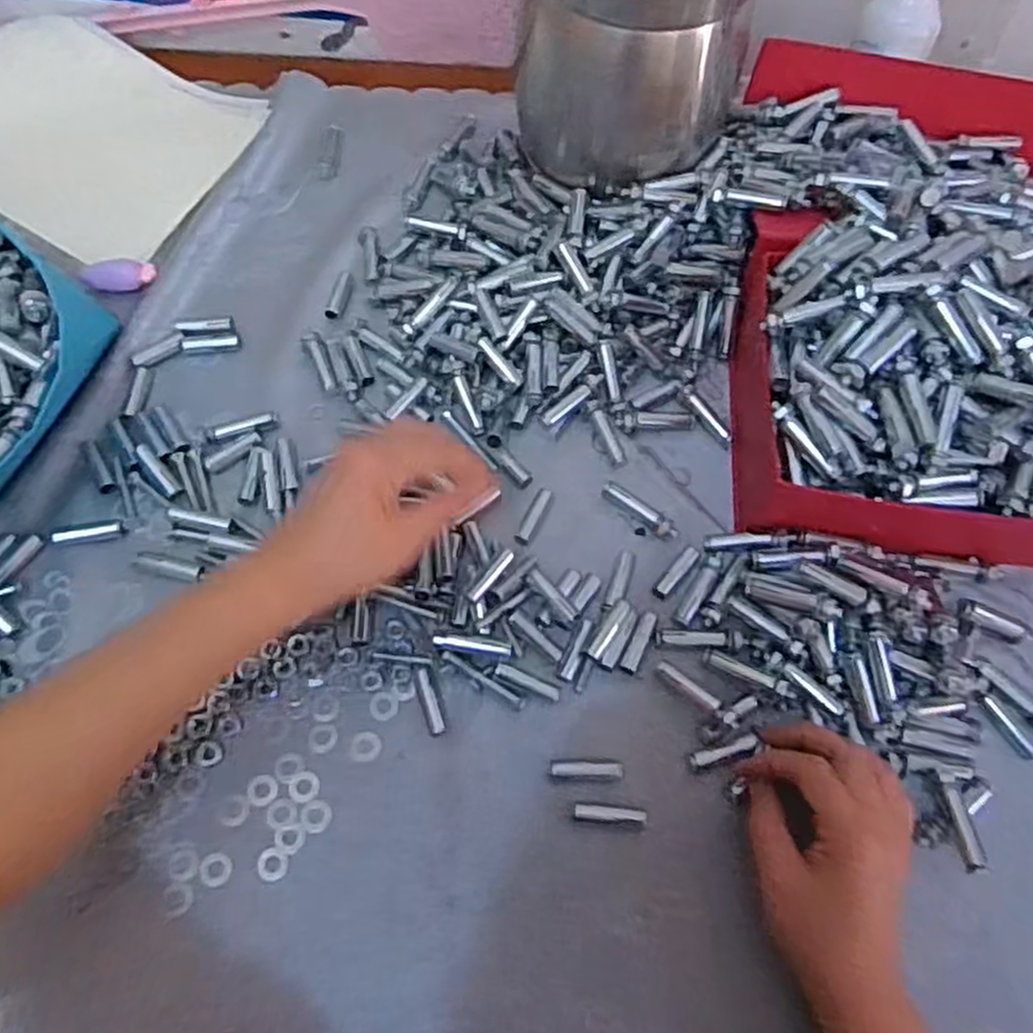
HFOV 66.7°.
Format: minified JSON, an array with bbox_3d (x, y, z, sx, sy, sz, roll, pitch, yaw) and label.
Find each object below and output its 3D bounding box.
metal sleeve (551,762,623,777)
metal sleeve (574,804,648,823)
[{"bbox_3d":[0.040,0.142,0.439,0.040,0.004,0.008,1,64,-2],"label":"metal sleeve"},{"bbox_3d":[0.051,0.162,0.427,0.038,0.004,0.008,6,64,0],"label":"metal sleeve"}]

